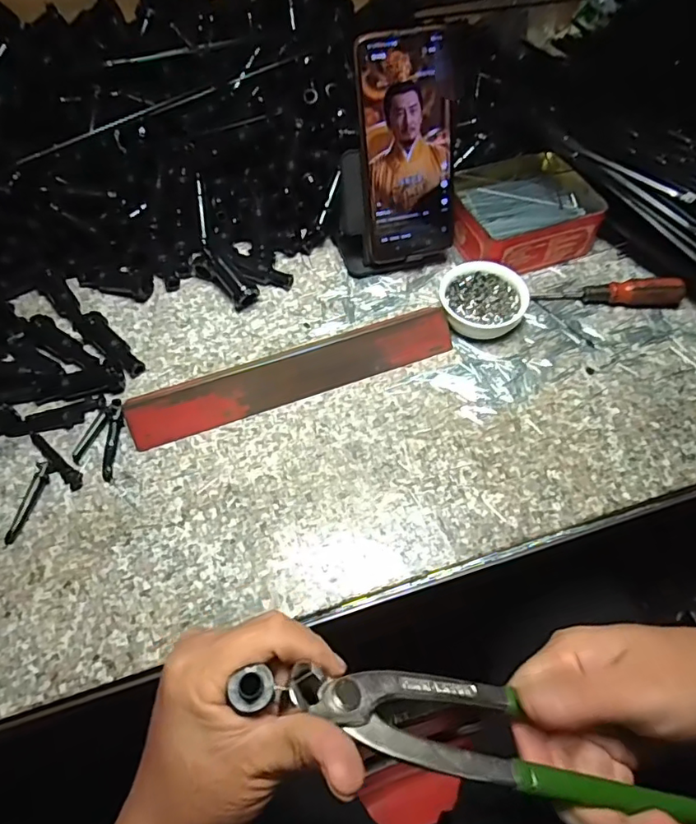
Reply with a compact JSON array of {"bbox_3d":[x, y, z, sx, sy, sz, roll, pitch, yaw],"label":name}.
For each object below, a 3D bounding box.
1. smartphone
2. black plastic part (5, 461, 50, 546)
[{"bbox_3d":[0.049,-0.208,0.435,0.075,0.163,0.006,-13,34,-7],"label":"smartphone"},{"bbox_3d":[-0.219,0.062,0.369,0.010,0.006,0.057,9,58,6],"label":"black plastic part"}]

